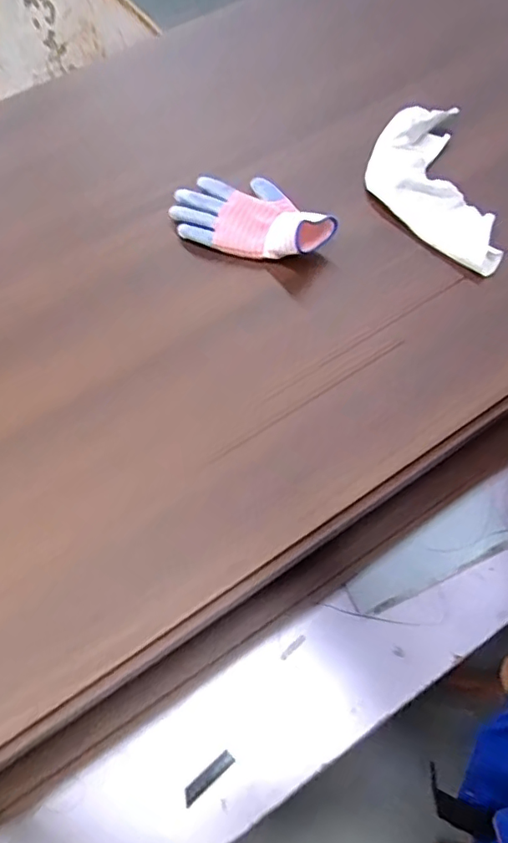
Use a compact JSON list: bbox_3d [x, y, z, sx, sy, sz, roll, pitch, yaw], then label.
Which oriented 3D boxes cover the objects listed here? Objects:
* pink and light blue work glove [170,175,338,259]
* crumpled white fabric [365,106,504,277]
[{"bbox_3d":[-0.003,-0.236,0.610,0.192,0.048,0.115,33,69,17],"label":"pink and light blue work glove"},{"bbox_3d":[0.203,-0.271,0.626,0.130,0.042,0.236,-3,63,0],"label":"crumpled white fabric"}]

